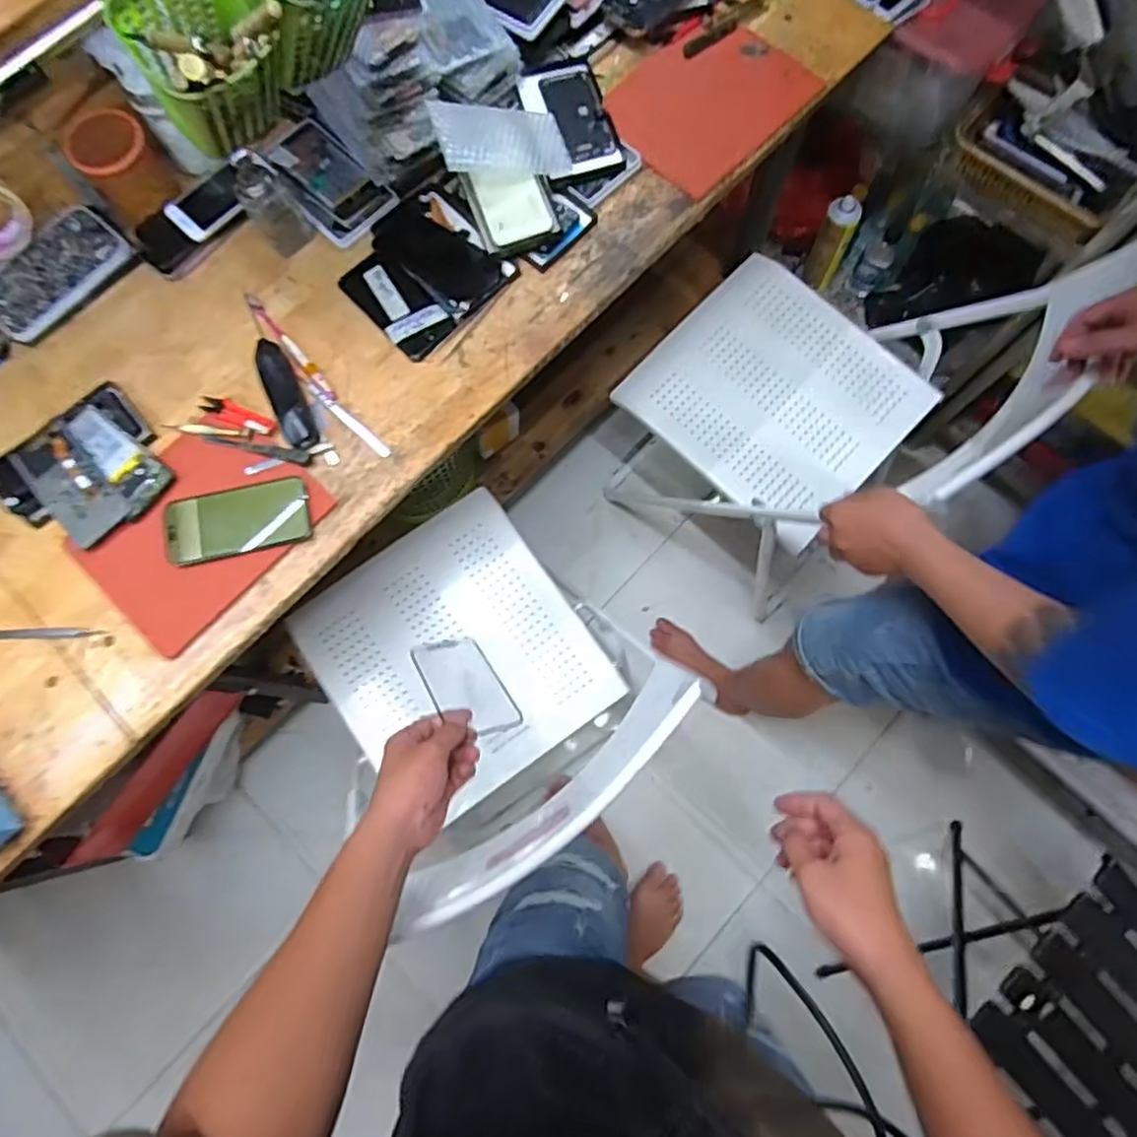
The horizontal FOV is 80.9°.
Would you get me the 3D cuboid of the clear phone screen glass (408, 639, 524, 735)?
[{"bbox_3d":[-0.110,0.121,0.698,0.074,0.008,0.143,-14,41,-24],"label":"clear phone screen glass"}]

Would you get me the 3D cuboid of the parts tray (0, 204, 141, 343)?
[{"bbox_3d":[-0.640,-0.366,0.831,0.091,0.026,0.184,43,82,-11],"label":"parts tray"}]

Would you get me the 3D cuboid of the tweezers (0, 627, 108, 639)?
[{"bbox_3d":[-0.606,0.073,0.758,0.153,0.013,0.013,-2,76,1],"label":"tweezers"}]

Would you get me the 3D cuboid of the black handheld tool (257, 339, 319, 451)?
[{"bbox_3d":[-0.336,-0.208,0.793,0.035,0.025,0.148,-23,77,-4],"label":"black handheld tool"}]

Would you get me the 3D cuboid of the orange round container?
[{"bbox_3d":[-0.540,-0.493,0.812,0.085,0.100,0.082,0,76,1],"label":"orange round container"}]

